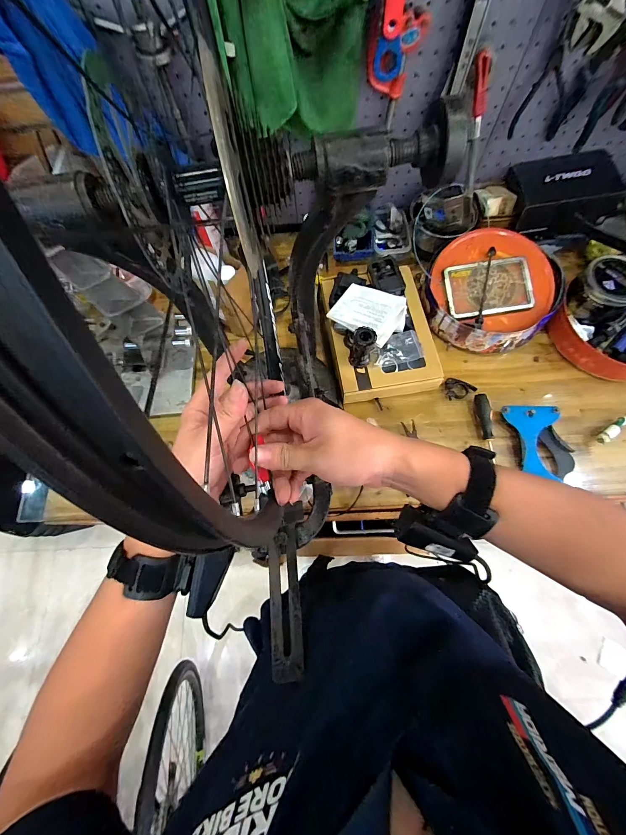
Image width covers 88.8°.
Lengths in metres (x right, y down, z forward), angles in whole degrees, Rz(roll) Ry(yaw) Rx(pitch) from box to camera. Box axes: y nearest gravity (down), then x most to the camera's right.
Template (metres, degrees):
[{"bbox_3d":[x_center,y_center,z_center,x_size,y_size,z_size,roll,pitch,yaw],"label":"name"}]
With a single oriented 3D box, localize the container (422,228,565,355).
[{"bbox_3d":[0.406,-0.289,0.741,0.282,0.090,0.282,0,88,4],"label":"container"}]

